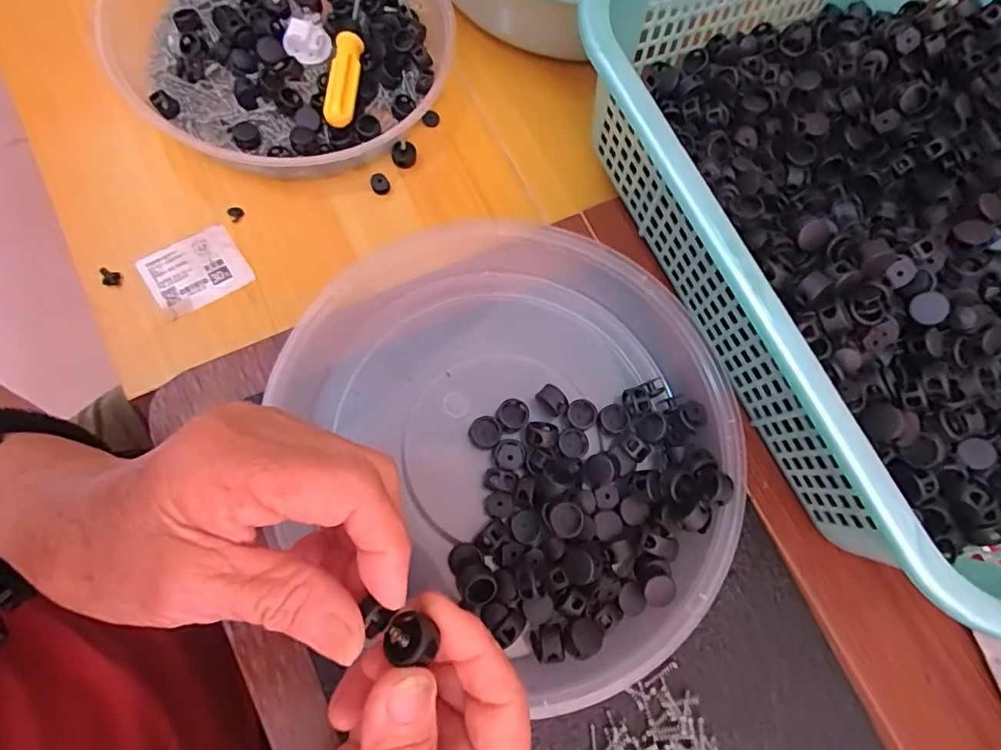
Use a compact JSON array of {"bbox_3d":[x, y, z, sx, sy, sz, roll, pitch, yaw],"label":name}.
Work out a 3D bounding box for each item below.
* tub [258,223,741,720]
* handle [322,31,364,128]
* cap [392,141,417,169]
[{"bbox_3d":[0.008,0.031,0.289,0.240,0.060,0.220,25,73,1],"label":"tub"},{"bbox_3d":[-0.110,-0.208,0.380,0.020,0.015,0.074,2,74,-6],"label":"handle"},{"bbox_3d":[-0.069,-0.159,0.392,0.017,0.014,0.012,-7,75,-9],"label":"cap"}]

